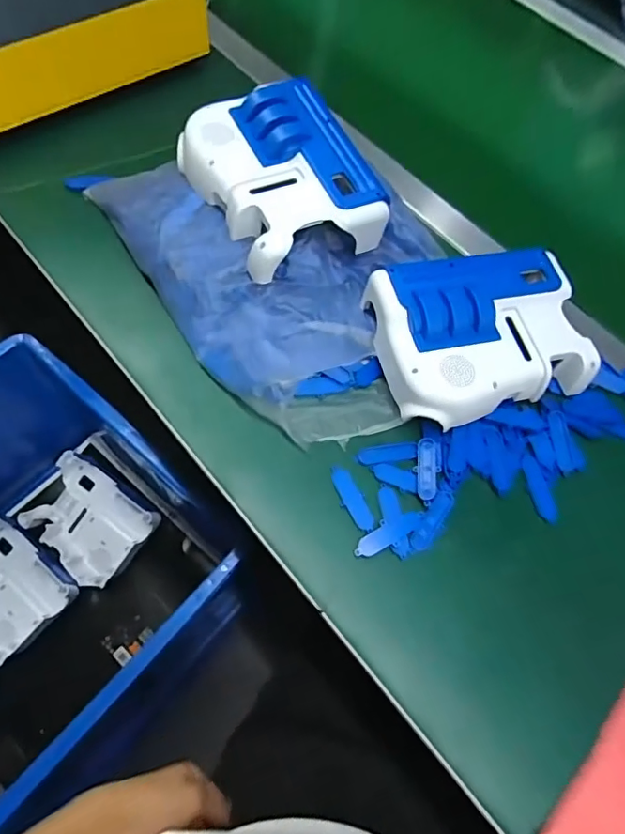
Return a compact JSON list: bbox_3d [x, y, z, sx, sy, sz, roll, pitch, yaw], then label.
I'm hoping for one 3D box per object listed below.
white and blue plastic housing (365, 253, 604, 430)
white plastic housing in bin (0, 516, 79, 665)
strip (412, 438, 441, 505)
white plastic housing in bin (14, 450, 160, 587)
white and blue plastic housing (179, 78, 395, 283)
[{"bbox_3d":[0.149,-0.070,0.453,0.177,0.066,0.132,-13,65,-10],"label":"white and blue plastic housing"},{"bbox_3d":[-0.476,0.256,0.786,0.194,0.053,0.143,40,67,16],"label":"white plastic housing in bin"},{"bbox_3d":[0.094,0.045,0.429,0.018,0.009,0.055,6,63,-1],"label":"strip"},{"bbox_3d":[-0.362,0.167,0.838,0.195,0.067,0.141,34,66,13],"label":"white plastic housing in bin"},{"bbox_3d":[-0.027,-0.216,0.479,0.136,0.076,0.163,-26,68,-16],"label":"white and blue plastic housing"}]

